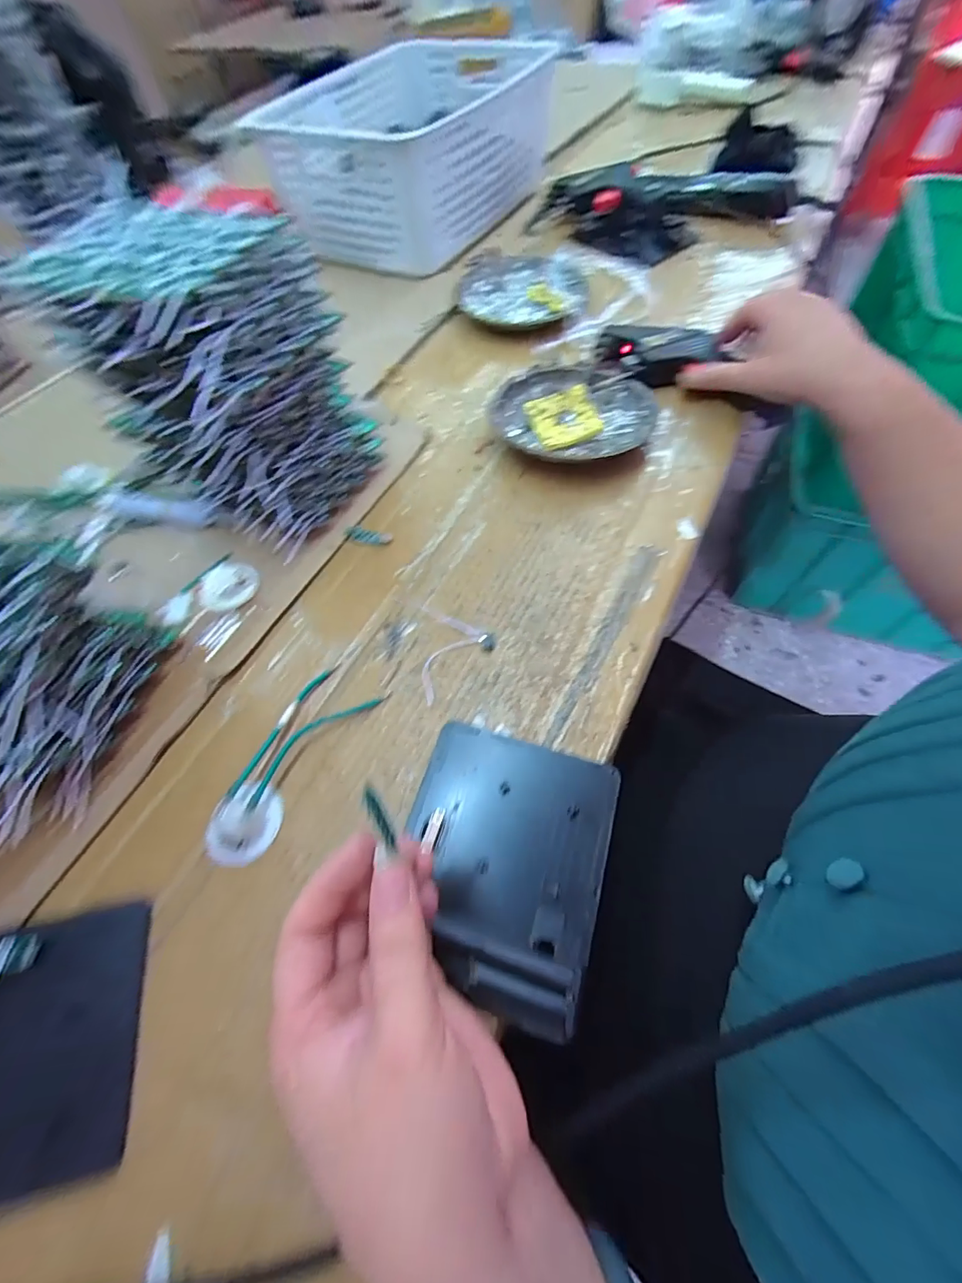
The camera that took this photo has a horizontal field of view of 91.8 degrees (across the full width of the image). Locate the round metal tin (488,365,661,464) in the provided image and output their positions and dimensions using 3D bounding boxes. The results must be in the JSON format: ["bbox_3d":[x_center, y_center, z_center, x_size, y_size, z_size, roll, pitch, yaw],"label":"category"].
[{"bbox_3d":[0.084,-0.216,0.433,0.146,0.028,0.123,-2,61,3],"label":"round metal tin"}]

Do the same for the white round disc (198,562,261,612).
[{"bbox_3d":[-0.192,-0.042,0.355,0.036,0.009,0.044,38,69,22],"label":"white round disc"}]

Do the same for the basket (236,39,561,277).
[{"bbox_3d":[-0.093,-0.649,0.625,0.258,0.138,0.384,23,65,16],"label":"basket"}]

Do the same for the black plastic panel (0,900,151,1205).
[{"bbox_3d":[-0.228,0.193,0.218,0.114,0.023,0.105,-14,61,-4],"label":"black plastic panel"}]

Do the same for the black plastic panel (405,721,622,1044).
[{"bbox_3d":[0.011,0.116,0.255,0.108,0.022,0.131,14,62,11],"label":"black plastic panel"}]

